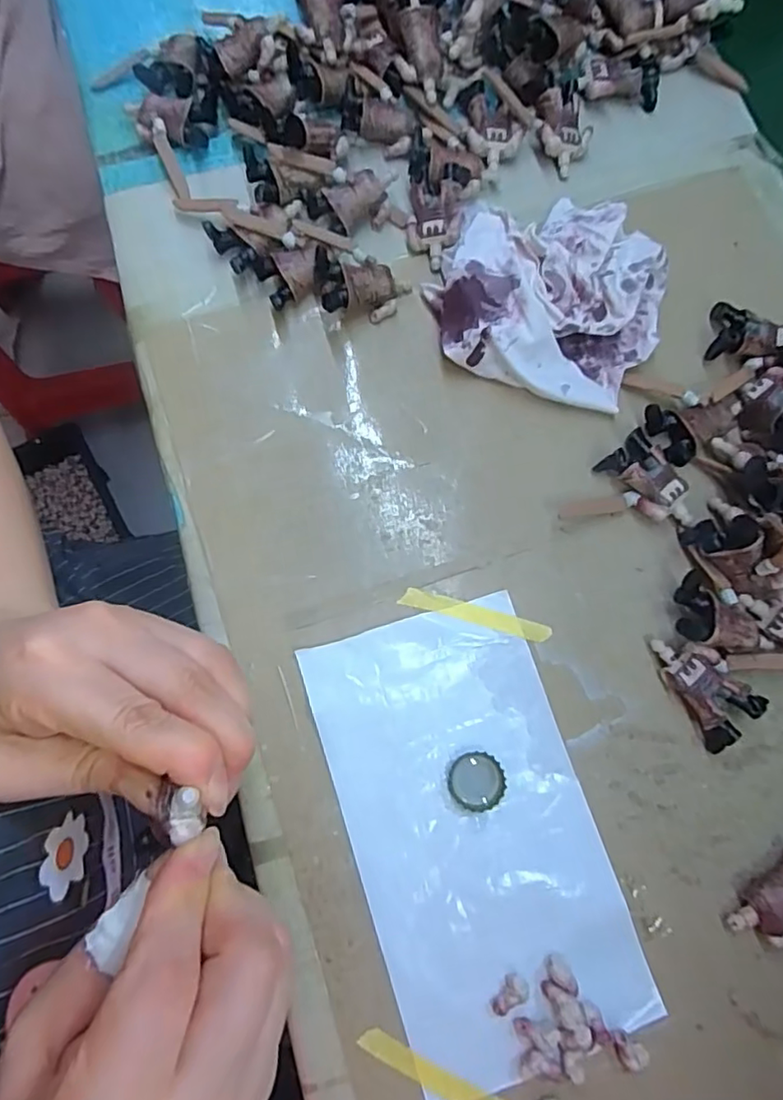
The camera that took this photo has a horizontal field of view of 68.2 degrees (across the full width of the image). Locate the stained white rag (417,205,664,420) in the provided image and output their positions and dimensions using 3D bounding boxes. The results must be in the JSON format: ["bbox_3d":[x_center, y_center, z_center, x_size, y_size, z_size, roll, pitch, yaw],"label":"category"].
[{"bbox_3d":[0.097,-0.160,0.343,0.131,0.032,0.132,20,76,3],"label":"stained white rag"}]

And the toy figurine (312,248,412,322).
[{"bbox_3d":[-0.016,-0.159,0.347,0.054,0.028,0.033,-12,79,-2],"label":"toy figurine"}]

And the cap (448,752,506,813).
[{"bbox_3d":[0.044,0.119,0.297,0.028,0.006,0.027,0,76,-2],"label":"cap"}]

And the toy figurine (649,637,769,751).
[{"bbox_3d":[0.166,0.071,0.304,0.033,0.018,0.060,-31,79,-9],"label":"toy figurine"}]

